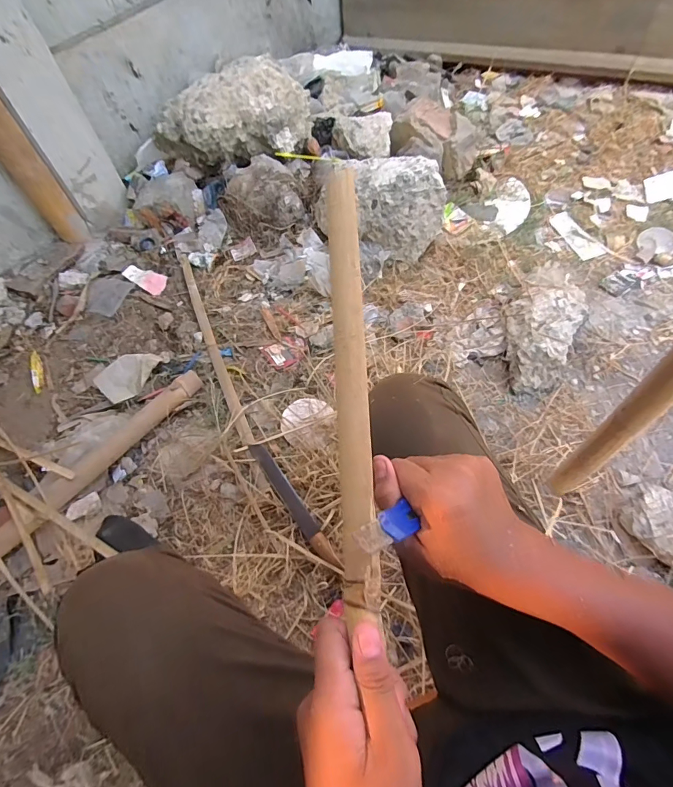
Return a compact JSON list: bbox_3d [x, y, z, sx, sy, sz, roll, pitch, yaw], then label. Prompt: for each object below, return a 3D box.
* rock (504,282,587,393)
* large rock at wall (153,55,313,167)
[{"bbox_3d":[0.487,-0.147,0.965,0.162,0.104,0.286,11,60,11],"label":"rock"},{"bbox_3d":[-0.326,-0.853,1.277,0.485,0.177,0.217,-10,57,1],"label":"large rock at wall"}]

